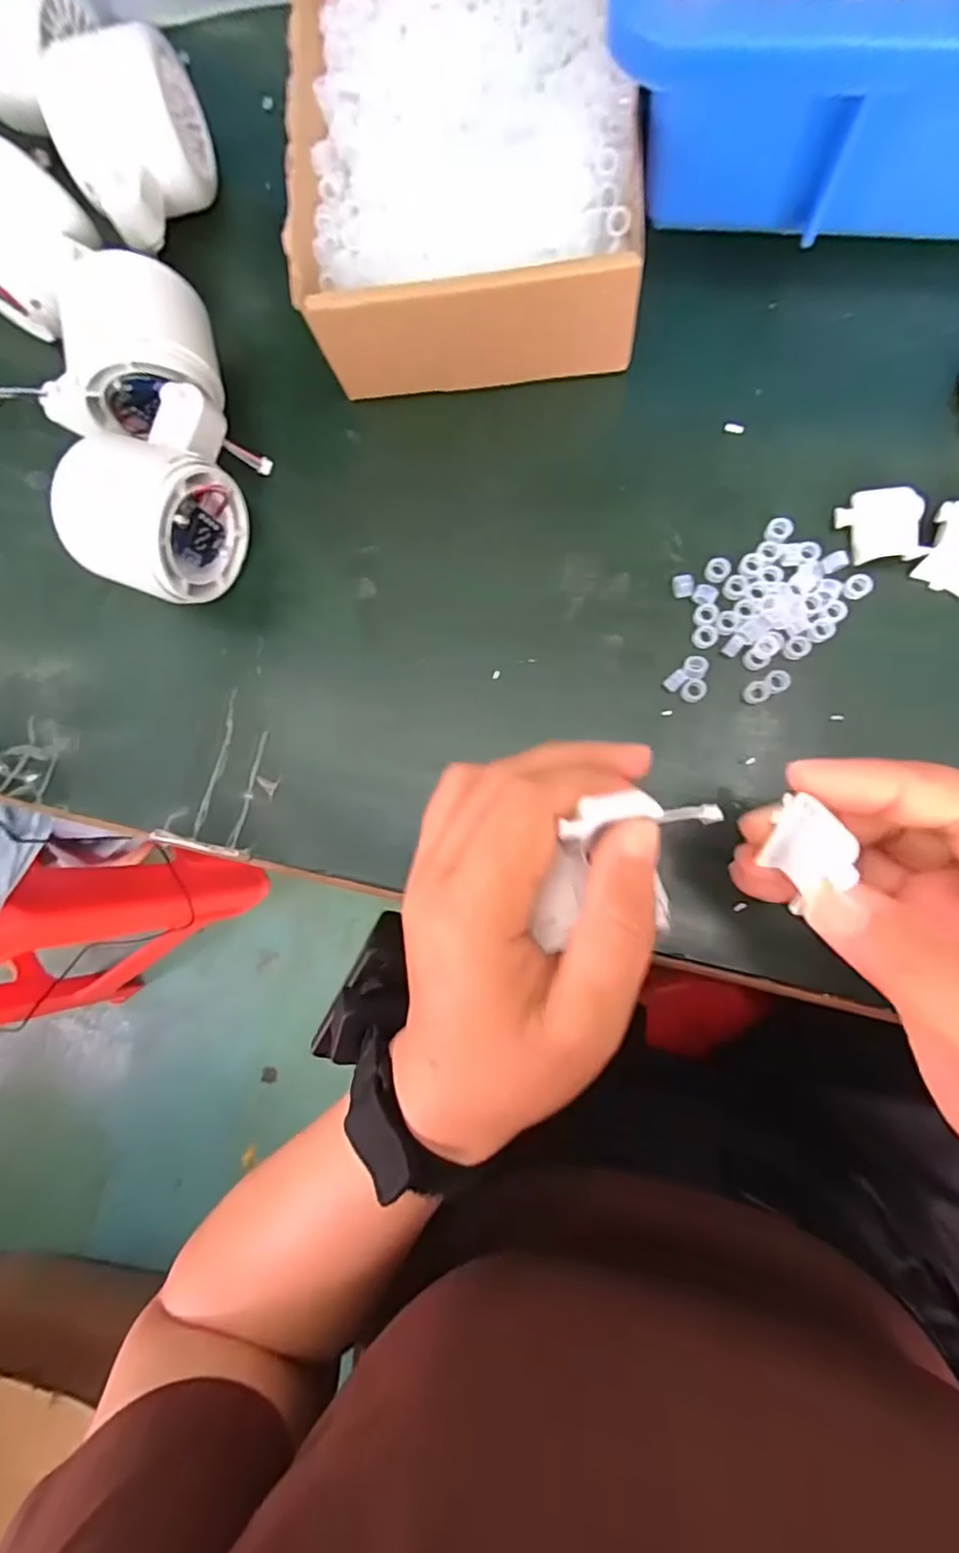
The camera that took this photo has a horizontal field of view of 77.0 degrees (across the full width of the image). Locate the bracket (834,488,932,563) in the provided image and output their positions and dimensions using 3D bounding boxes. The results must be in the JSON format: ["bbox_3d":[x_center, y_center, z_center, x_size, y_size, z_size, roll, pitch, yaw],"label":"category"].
[{"bbox_3d":[0.159,-0.100,0.239,0.029,0.006,0.029,-2,85,8],"label":"bracket"}]

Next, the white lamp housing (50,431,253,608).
[{"bbox_3d":[-0.137,-0.107,0.257,0.049,0.061,0.058,21,89,9],"label":"white lamp housing"}]

